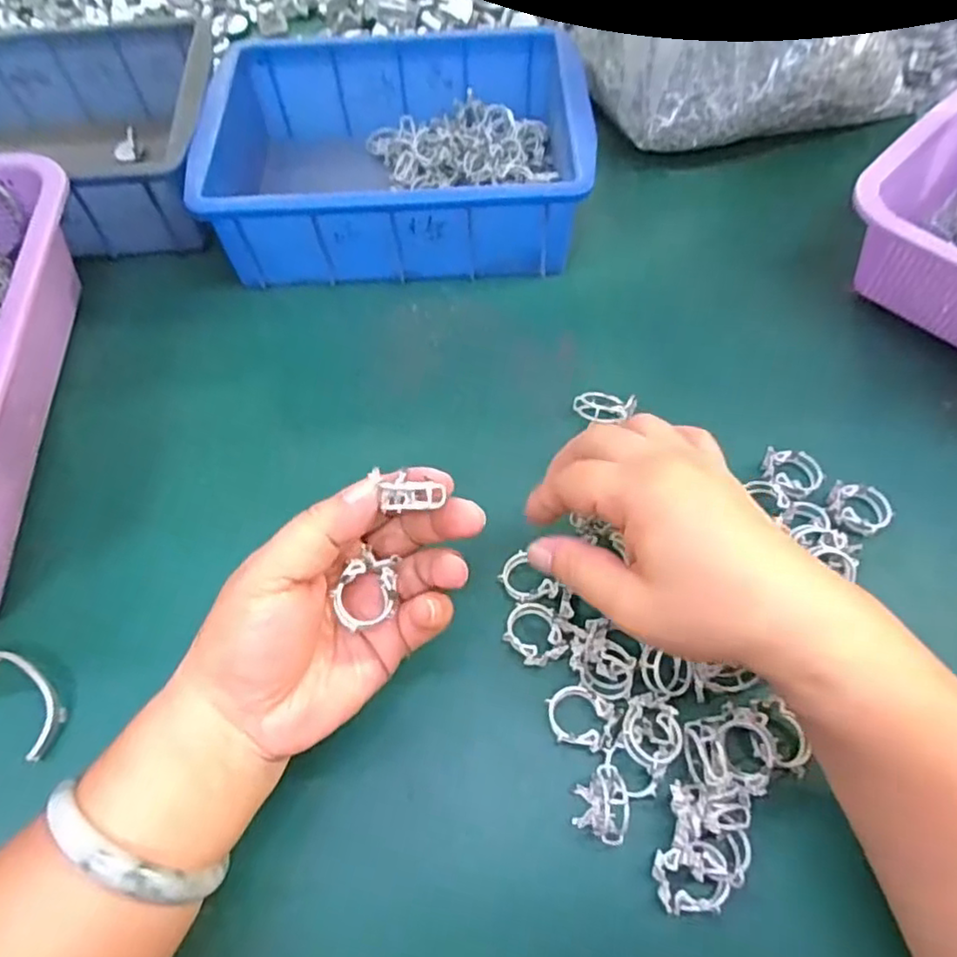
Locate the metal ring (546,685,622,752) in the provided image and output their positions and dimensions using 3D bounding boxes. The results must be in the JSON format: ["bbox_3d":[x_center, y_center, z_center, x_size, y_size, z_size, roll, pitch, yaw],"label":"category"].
[{"bbox_3d":[0.047,0.107,0.287,0.031,0.004,0.024,9,64,13],"label":"metal ring"}]

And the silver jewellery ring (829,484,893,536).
[{"bbox_3d":[0.198,0.015,0.332,0.030,0.007,0.025,17,64,10],"label":"silver jewellery ring"}]

